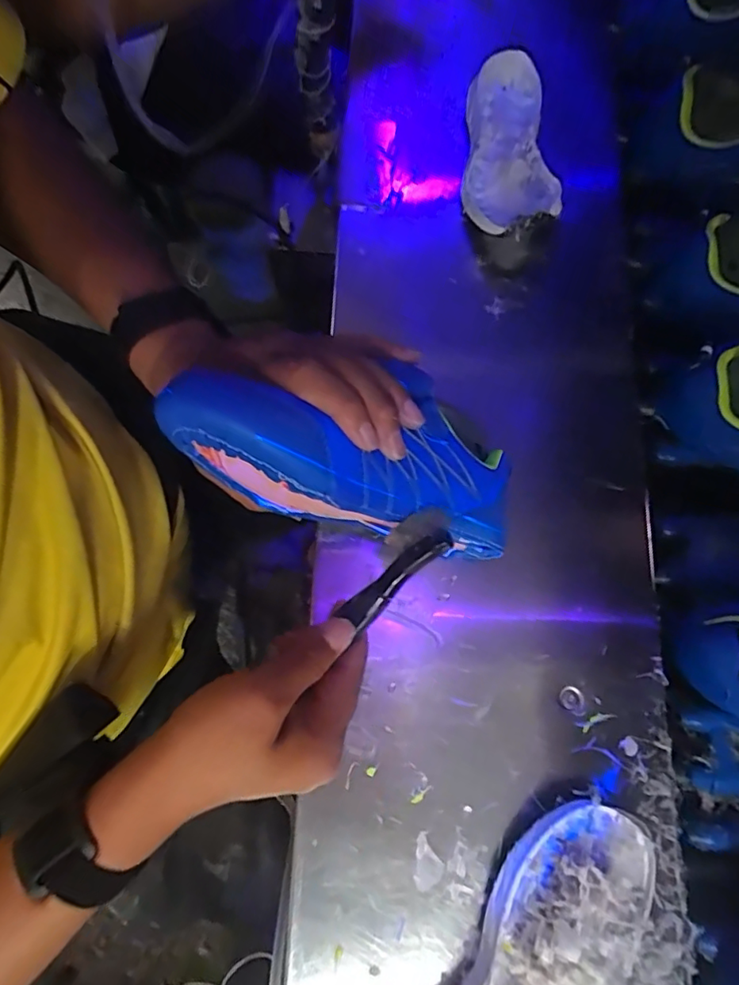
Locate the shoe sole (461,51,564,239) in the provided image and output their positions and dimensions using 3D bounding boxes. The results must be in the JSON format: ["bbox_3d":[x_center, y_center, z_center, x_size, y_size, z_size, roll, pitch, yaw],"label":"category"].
[{"bbox_3d":[0.121,-0.289,0.458,0.079,0.039,0.179,7,67,2],"label":"shoe sole"}]

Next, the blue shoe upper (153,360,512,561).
[{"bbox_3d":[-0.010,-0.021,0.311,0.209,0.081,0.087,13,63,-30],"label":"blue shoe upper"}]

